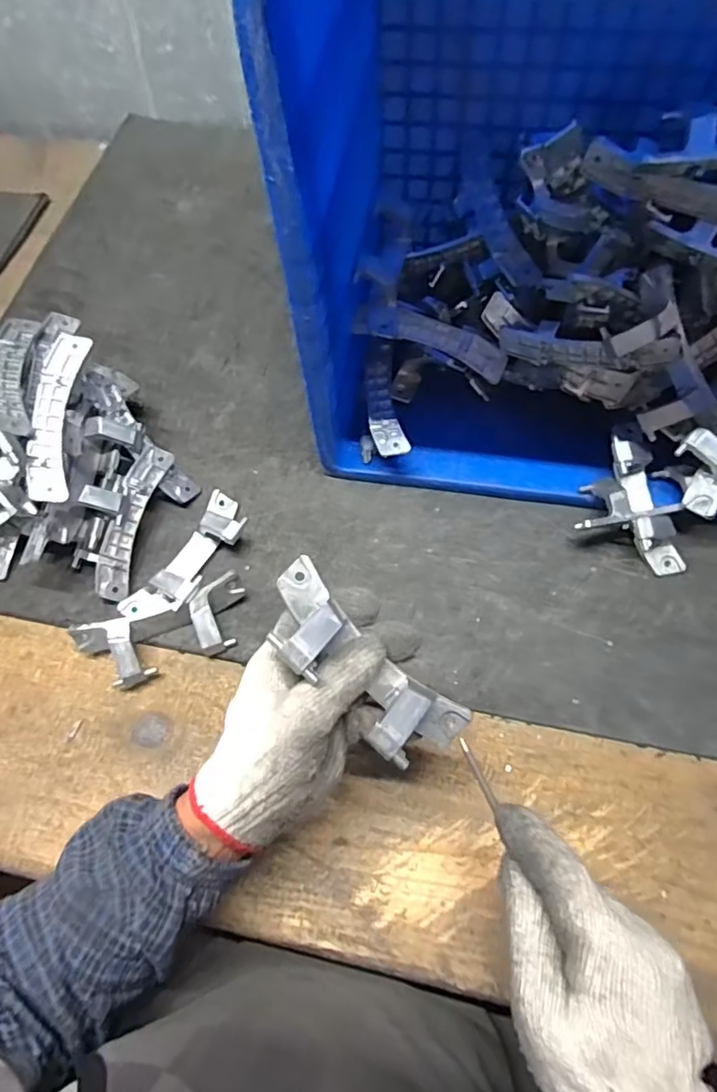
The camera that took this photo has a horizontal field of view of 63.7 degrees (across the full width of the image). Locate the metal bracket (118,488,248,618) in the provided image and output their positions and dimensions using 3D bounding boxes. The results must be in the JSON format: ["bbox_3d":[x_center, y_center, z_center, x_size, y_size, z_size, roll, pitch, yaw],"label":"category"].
[{"bbox_3d":[-0.158,0.012,0.553,0.060,0.043,0.151,27,69,16],"label":"metal bracket"}]

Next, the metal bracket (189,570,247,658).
[{"bbox_3d":[-0.129,0.062,0.525,0.037,0.038,0.070,3,64,5],"label":"metal bracket"}]

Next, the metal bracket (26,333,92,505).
[{"bbox_3d":[-0.265,-0.113,0.504,0.033,0.019,0.152,2,80,5],"label":"metal bracket"}]

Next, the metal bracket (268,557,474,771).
[{"bbox_3d":[0.002,0.077,0.358,0.152,0.043,0.057,42,73,4],"label":"metal bracket"}]

